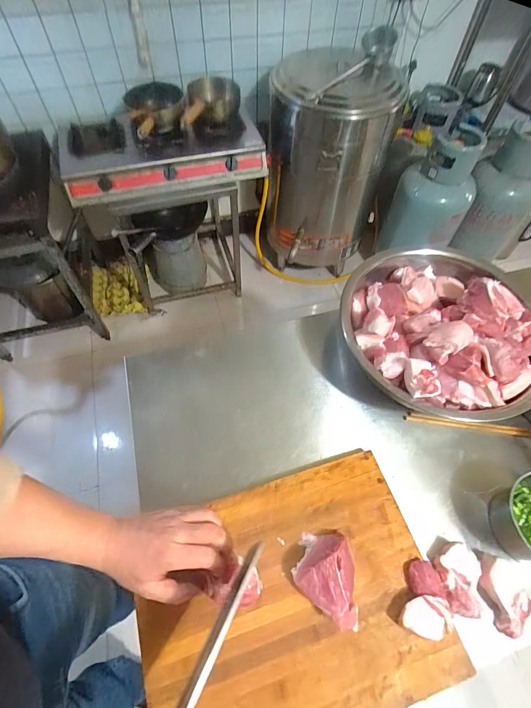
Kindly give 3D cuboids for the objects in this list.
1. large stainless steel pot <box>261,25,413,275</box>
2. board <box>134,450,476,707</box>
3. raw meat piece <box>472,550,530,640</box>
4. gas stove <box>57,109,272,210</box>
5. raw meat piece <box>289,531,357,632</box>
[{"bbox_3d":[0.259,-0.777,1.550,0.506,0.766,0.518,4,59,1],"label":"large stainless steel pot"},{"bbox_3d":[0.031,0.333,0.490,0.391,0.020,0.297,-15,61,-10],"label":"board"},{"bbox_3d":[0.333,0.334,0.509,0.051,0.034,0.096,-11,60,-7],"label":"raw meat piece"},{"bbox_3d":[-0.371,-0.742,1.278,0.709,0.206,0.357,-13,61,-9],"label":"gas stove"},{"bbox_3d":[0.078,0.298,0.478,0.076,0.050,0.105,-2,60,-2],"label":"raw meat piece"}]

